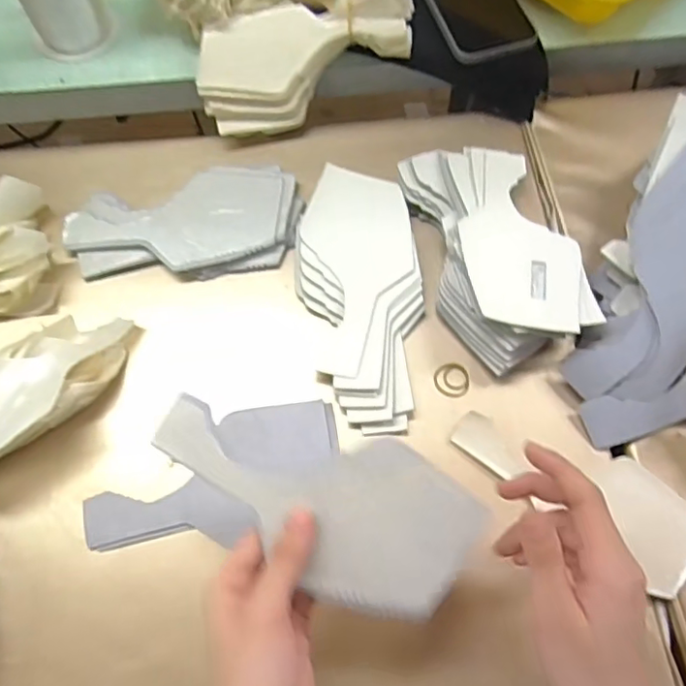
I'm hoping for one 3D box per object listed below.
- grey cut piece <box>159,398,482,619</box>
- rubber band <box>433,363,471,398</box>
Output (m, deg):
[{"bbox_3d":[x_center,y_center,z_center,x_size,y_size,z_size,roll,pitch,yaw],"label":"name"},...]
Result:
[{"bbox_3d":[-0.016,0.085,0.324,0.177,0.019,0.083,22,73,2],"label":"grey cut piece"},{"bbox_3d":[0.086,0.029,0.469,0.028,0.004,0.028,0,72,-1],"label":"rubber band"}]

